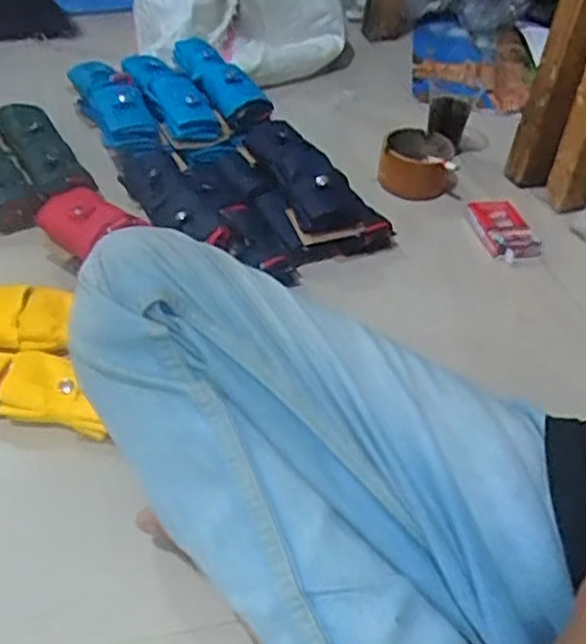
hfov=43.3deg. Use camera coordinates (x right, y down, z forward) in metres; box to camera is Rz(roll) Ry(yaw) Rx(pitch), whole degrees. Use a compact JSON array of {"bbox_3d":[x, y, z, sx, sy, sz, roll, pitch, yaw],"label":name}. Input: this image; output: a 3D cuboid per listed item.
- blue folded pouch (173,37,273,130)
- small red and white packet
[{"bbox_3d":[-0.095,-0.304,0.906,0.066,0.041,0.206,-14,45,-22],"label":"blue folded pouch"},{"bbox_3d":[0.226,-0.100,0.805,0.063,0.016,0.087,-9,44,-16],"label":"small red and white packet"}]

